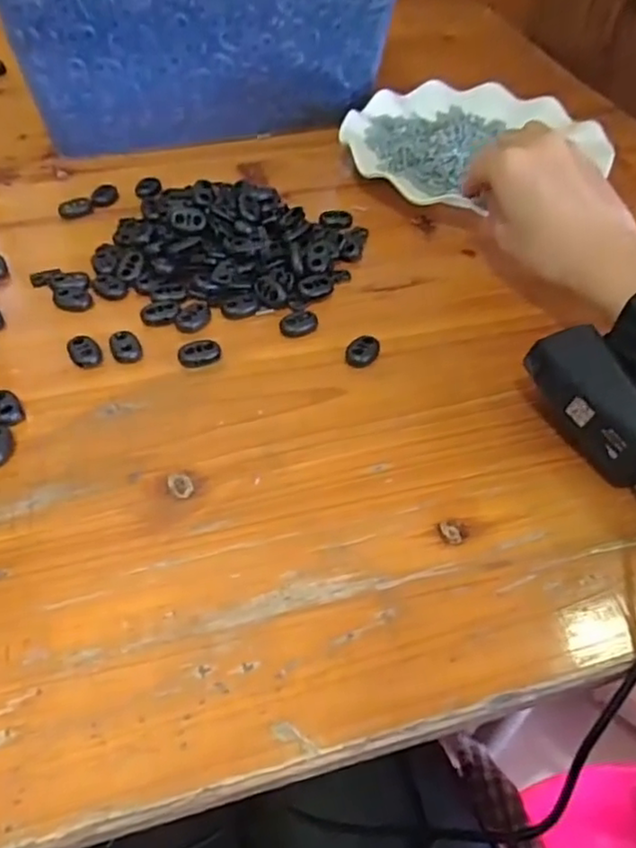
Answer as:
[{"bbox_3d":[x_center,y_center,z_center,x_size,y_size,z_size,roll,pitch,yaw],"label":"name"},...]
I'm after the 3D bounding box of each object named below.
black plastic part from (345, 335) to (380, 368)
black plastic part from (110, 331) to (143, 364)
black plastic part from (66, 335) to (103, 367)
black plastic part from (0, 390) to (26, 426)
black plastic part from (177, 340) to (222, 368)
[{"bbox_3d":[0.024,-0.038,0.344,0.015,0.006,0.020,27,53,20],"label":"black plastic part"},{"bbox_3d":[-0.101,-0.040,0.341,0.015,0.009,0.016,-14,51,-15],"label":"black plastic part"},{"bbox_3d":[-0.121,-0.037,0.337,0.014,0.008,0.018,-26,55,-23],"label":"black plastic part"},{"bbox_3d":[-0.149,-0.007,0.308,0.015,0.006,0.023,-27,55,-24],"label":"black plastic part"},{"bbox_3d":[-0.061,-0.037,0.338,0.022,0.010,0.010,-11,50,-12],"label":"black plastic part"}]

